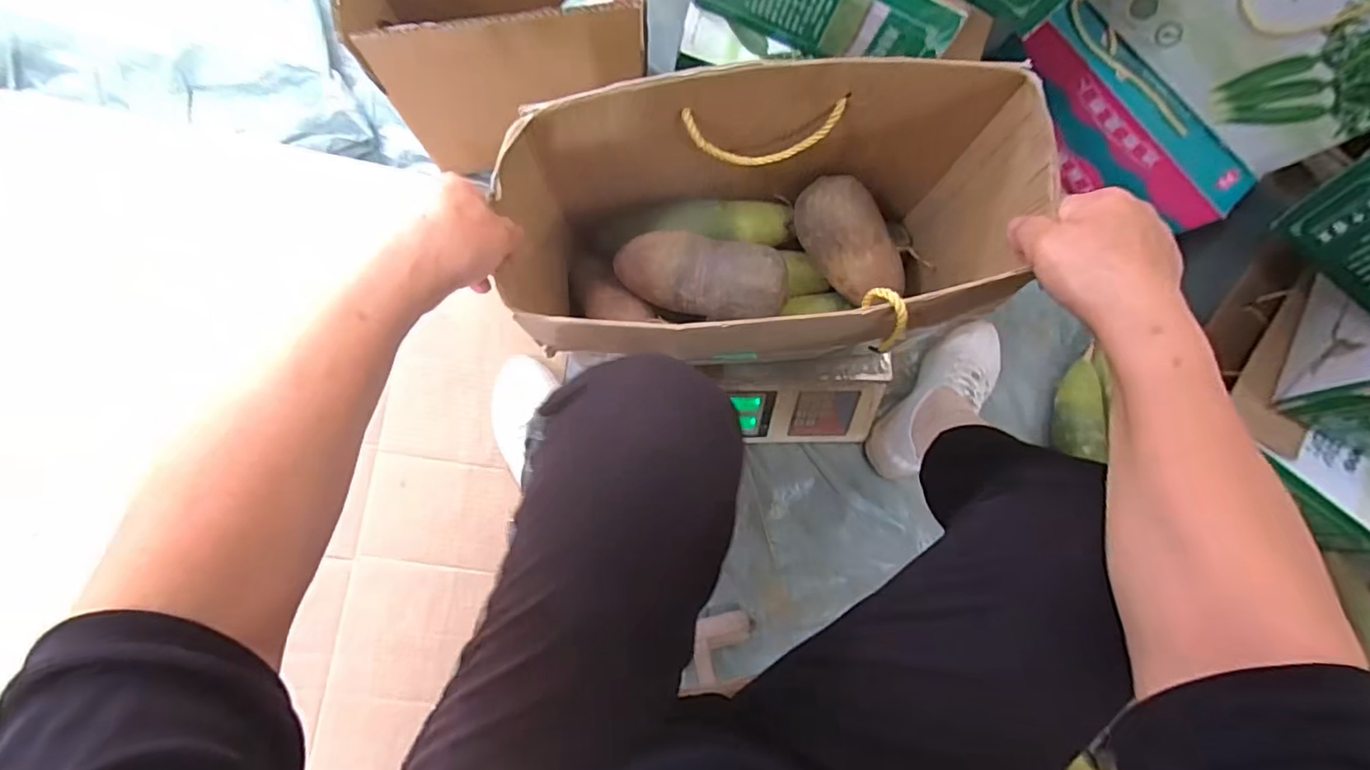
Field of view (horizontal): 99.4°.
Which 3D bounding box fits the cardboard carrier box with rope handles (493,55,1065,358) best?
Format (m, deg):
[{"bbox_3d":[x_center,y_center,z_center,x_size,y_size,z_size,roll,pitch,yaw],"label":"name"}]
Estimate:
[{"bbox_3d":[0.060,-0.123,0.471,0.362,0.216,0.177,-2,85,-6],"label":"cardboard carrier box with rope handles"}]

